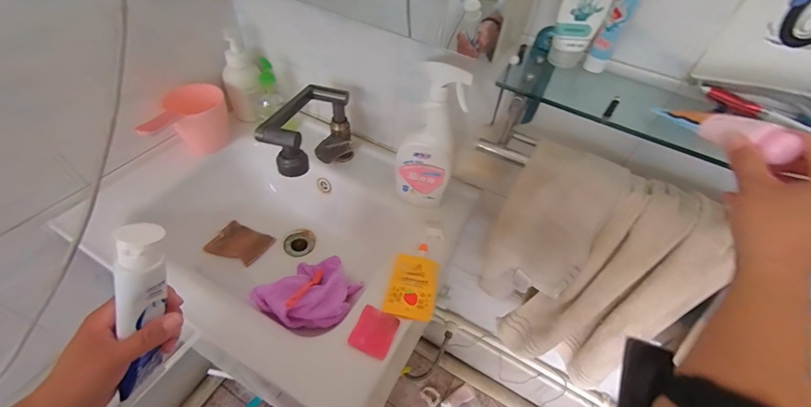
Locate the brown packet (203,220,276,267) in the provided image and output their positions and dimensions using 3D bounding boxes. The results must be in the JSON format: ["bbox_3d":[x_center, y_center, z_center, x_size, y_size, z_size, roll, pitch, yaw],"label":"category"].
[{"bbox_3d":[-0.336,0.083,0.720,0.102,0.022,0.081,15,49,7],"label":"brown packet"}]

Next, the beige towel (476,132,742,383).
[{"bbox_3d":[0.270,0.128,0.583,0.275,0.427,0.082,28,52,17],"label":"beige towel"}]

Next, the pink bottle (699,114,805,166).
[{"bbox_3d":[0.302,-0.061,0.312,0.026,0.023,0.068,-16,36,-20],"label":"pink bottle"}]

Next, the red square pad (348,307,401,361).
[{"bbox_3d":[-0.045,0.184,0.505,0.057,0.008,0.061,20,50,11],"label":"red square pad"}]

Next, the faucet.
[{"bbox_3d":[-0.159,-0.100,0.635,0.105,0.169,0.204,15,49,6],"label":"faucet"}]

